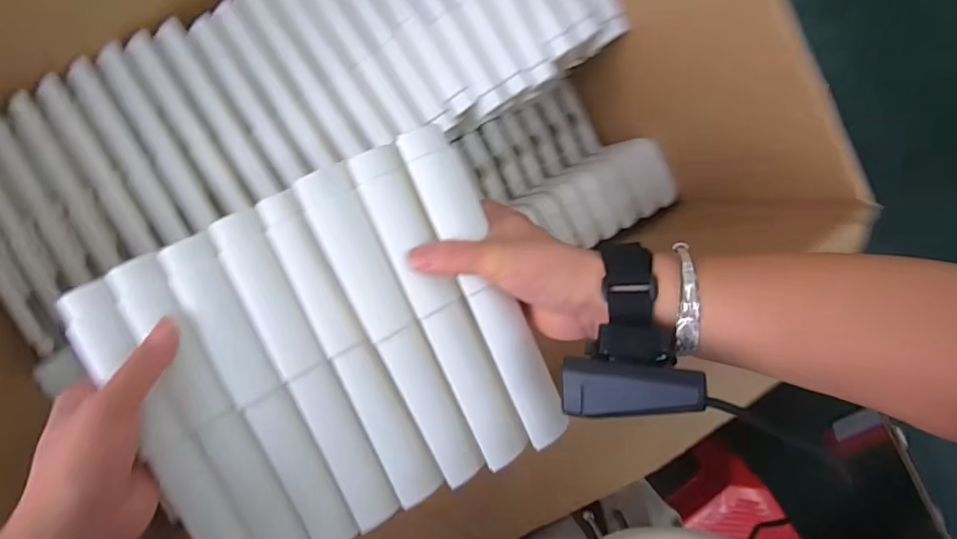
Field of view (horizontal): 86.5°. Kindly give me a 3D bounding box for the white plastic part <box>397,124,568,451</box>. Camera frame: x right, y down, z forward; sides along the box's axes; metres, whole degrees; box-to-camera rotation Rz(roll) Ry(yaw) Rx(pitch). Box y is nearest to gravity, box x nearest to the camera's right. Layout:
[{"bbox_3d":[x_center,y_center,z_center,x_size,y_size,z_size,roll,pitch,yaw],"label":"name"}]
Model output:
[{"bbox_3d":[0.005,0.009,0.309,0.034,0.022,0.201,-23,91,-4],"label":"white plastic part"}]

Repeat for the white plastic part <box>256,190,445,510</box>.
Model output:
[{"bbox_3d":[-0.076,0.048,0.306,0.029,0.023,0.198,-26,99,-3],"label":"white plastic part"}]

